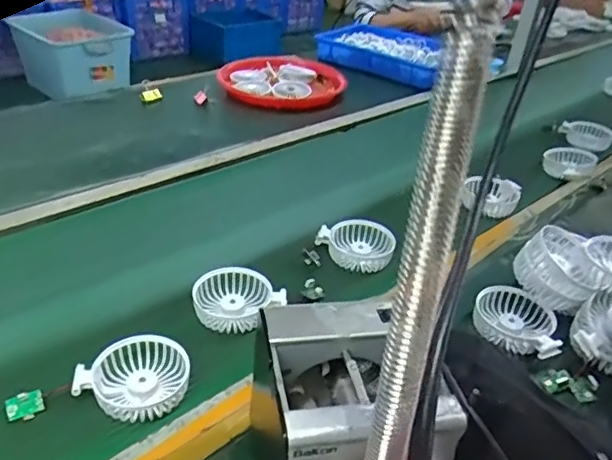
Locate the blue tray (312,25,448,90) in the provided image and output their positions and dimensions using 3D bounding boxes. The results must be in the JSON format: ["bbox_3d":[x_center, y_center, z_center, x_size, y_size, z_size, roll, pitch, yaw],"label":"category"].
[{"bbox_3d":[0.189,-0.418,1.317,0.353,0.078,0.189,32,41,33],"label":"blue tray"}]

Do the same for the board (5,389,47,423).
[{"bbox_3d":[-0.260,0.163,0.518,0.031,0.004,0.024,-18,82,-23],"label":"board"}]

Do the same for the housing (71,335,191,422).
[{"bbox_3d":[-0.167,0.143,0.544,0.102,0.023,0.086,0,34,-9],"label":"housing"}]

